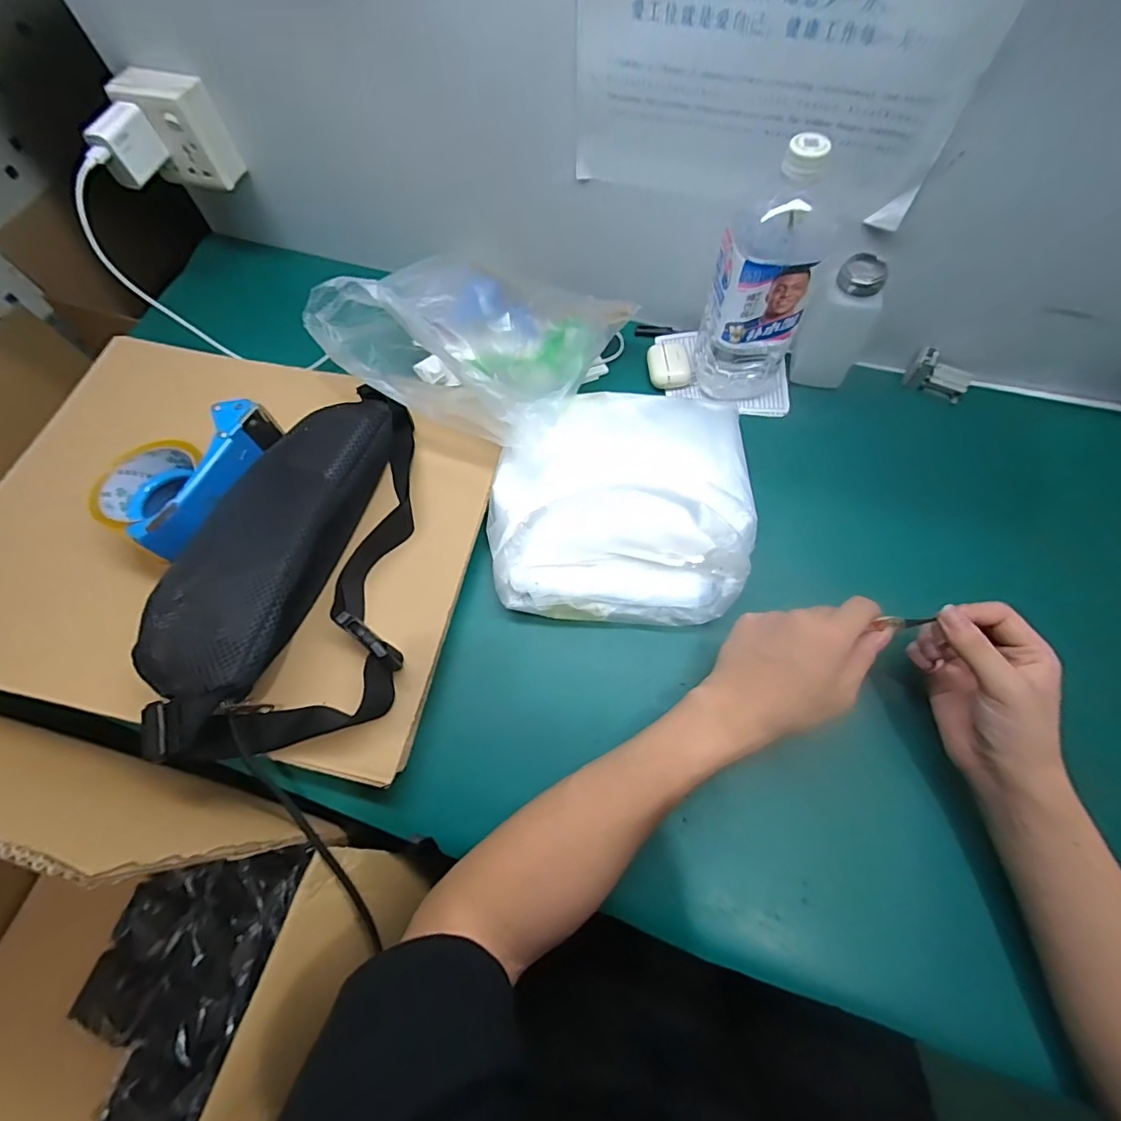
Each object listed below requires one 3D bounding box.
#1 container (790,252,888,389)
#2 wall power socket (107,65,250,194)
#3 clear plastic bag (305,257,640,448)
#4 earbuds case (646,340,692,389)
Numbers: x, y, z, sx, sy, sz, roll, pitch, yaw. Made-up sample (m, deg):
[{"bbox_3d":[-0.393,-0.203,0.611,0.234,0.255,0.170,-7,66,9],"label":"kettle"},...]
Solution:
[{"bbox_3d":[0.276,-0.232,0.514,0.056,0.117,0.051,-12,66,-2],"label":"container"},{"bbox_3d":[-0.401,-0.456,0.548,0.082,0.087,0.049,3,66,4],"label":"wall power socket"},{"bbox_3d":[-0.087,-0.233,0.496,0.232,0.114,0.216,25,70,13],"label":"clear plastic bag"},{"bbox_3d":[0.119,-0.215,0.564,0.044,0.018,0.059,-6,66,0],"label":"earbuds case"}]

